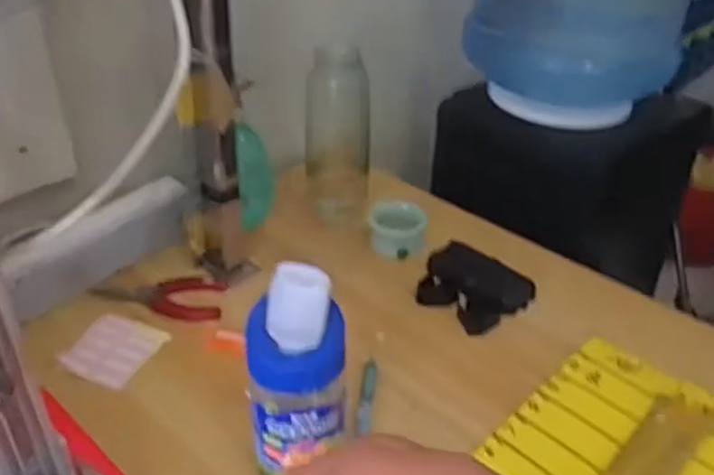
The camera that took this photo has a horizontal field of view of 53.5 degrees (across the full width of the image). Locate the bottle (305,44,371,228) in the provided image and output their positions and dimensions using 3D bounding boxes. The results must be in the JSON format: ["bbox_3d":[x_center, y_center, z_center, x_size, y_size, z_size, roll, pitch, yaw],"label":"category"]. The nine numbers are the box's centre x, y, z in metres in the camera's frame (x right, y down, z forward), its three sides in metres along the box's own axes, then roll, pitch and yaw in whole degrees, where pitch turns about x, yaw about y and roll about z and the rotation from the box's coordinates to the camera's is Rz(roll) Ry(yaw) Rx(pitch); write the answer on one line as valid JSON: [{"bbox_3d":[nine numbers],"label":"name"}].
[{"bbox_3d":[-0.022,-0.112,0.779,0.071,0.187,0.058,-1,33,-1],"label":"bottle"}]

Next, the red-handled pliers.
[{"bbox_3d":[-0.190,0.054,0.694,0.132,0.008,0.056,10,34,16],"label":"red-handled pliers"}]

